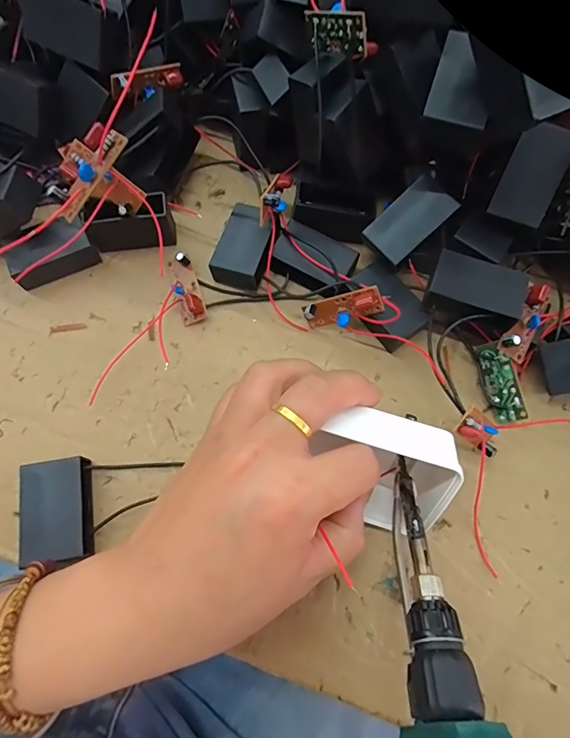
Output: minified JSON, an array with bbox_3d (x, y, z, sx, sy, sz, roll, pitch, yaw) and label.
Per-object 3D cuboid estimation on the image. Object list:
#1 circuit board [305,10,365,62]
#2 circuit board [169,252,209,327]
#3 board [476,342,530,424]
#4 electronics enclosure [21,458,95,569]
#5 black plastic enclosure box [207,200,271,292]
[{"bbox_3d":[0.024,-0.158,0.204,0.007,0.018,0.041,-35,52,-13],"label":"circuit board"},{"bbox_3d":[-0.059,-0.048,0.255,0.015,0.014,0.042,-19,72,-8],"label":"circuit board"},{"bbox_3d":[0.119,0.007,0.236,0.018,0.004,0.043,-20,76,38],"label":"board"},{"bbox_3d":[-0.110,0.068,0.211,0.031,0.019,0.043,-8,71,-5],"label":"electronics enclosure"},{"bbox_3d":[-0.023,-0.074,0.260,0.031,0.023,0.048,17,71,4],"label":"black plastic enclosure box"}]

